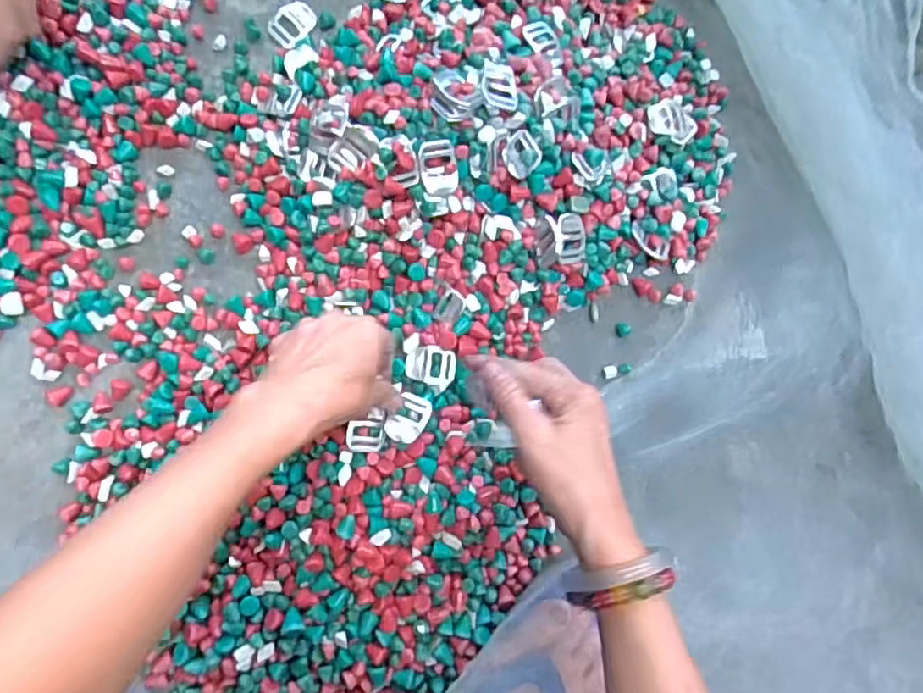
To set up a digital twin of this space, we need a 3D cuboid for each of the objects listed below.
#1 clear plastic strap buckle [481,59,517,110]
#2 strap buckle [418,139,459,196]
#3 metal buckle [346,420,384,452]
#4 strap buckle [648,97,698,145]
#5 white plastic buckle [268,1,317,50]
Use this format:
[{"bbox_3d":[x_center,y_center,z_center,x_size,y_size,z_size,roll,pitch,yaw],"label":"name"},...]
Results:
[{"bbox_3d":[0.028,-0.193,0.453,0.026,0.010,0.036,4,84,-6],"label":"clear plastic strap buckle"},{"bbox_3d":[-0.017,-0.133,0.456,0.027,0.010,0.040,-14,108,-10],"label":"strap buckle"},{"bbox_3d":[-0.071,0.067,0.454,0.028,0.005,0.023,2,94,-28],"label":"metal buckle"},{"bbox_3d":[0.173,-0.185,0.505,0.041,0.005,0.039,4,76,-15],"label":"strap buckle"},{"bbox_3d":[-0.139,-0.264,0.500,0.031,0.010,0.040,36,82,-2],"label":"white plastic buckle"}]

